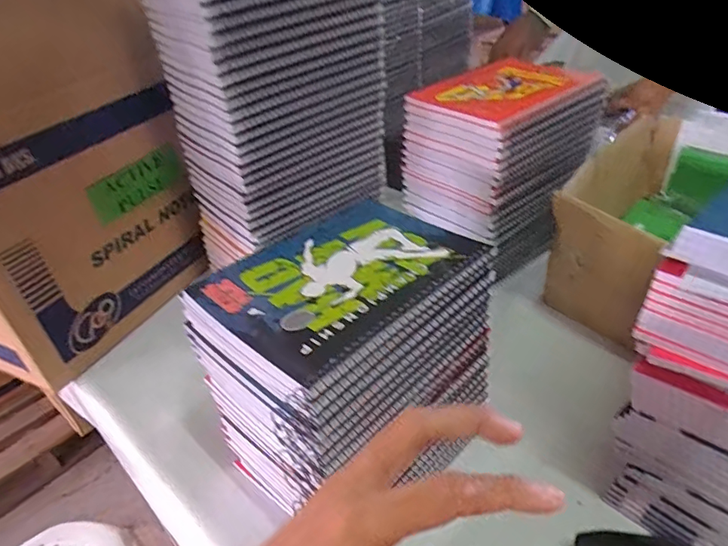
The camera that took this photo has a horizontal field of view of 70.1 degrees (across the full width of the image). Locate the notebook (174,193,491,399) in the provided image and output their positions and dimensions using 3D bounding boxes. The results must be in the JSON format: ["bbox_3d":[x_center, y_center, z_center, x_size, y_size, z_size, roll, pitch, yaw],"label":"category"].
[{"bbox_3d":[-0.017,0.000,0.404,0.144,0.011,0.195,27,47,38],"label":"notebook"}]

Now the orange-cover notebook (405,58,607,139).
[{"bbox_3d":[0.161,-0.213,0.607,0.174,0.017,0.153,-31,43,-22],"label":"orange-cover notebook"}]

